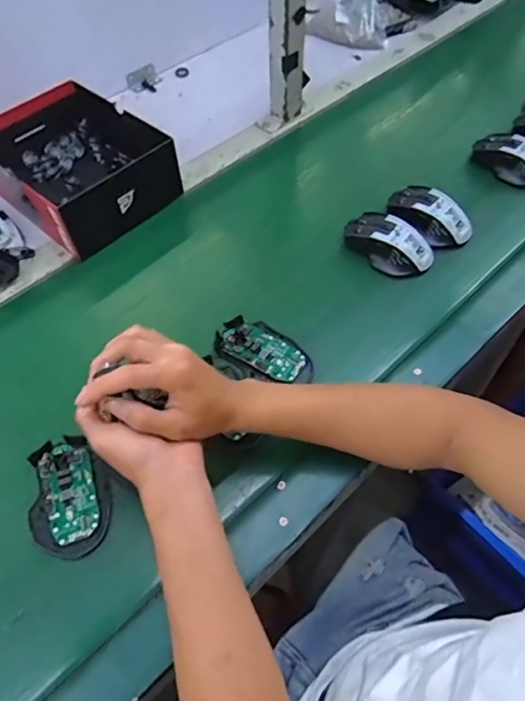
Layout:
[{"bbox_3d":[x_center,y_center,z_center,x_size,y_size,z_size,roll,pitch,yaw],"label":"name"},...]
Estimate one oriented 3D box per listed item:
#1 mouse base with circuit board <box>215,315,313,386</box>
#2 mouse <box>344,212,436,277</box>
[{"bbox_3d":[0.003,-0.001,0.594,0.117,0.016,0.062,26,61,18],"label":"mouse base with circuit board"},{"bbox_3d":[0.161,-0.139,0.666,0.113,0.034,0.065,32,63,21],"label":"mouse"}]

